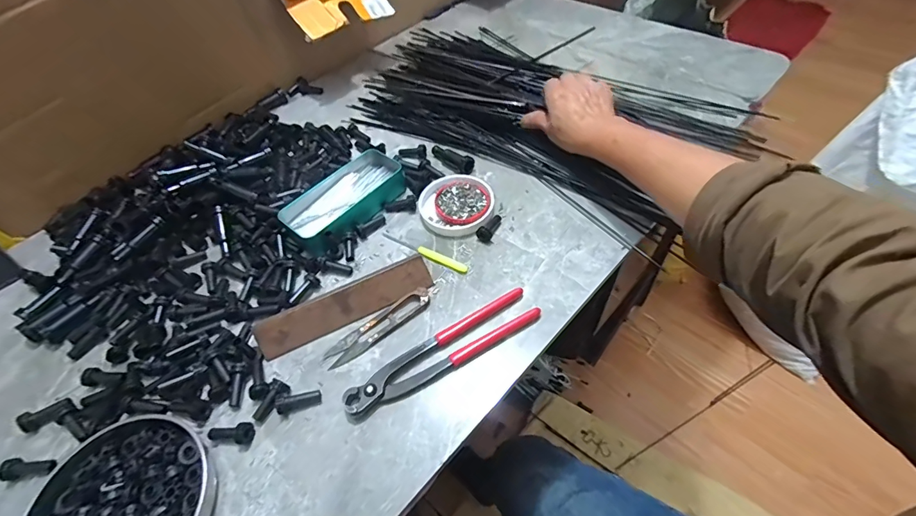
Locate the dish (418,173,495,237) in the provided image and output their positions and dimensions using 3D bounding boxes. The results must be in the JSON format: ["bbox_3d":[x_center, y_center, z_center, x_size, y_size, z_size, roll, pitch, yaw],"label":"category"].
[{"bbox_3d":[-0.002,-0.065,0.513,0.086,0.013,0.089,-3,53,4],"label":"dish"}]

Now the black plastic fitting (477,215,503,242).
[{"bbox_3d":[0.038,-0.035,0.486,0.016,0.015,0.042,25,46,23],"label":"black plastic fitting"}]

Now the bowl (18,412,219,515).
[{"bbox_3d":[-0.266,0.196,0.335,0.138,0.023,0.131,-3,53,4],"label":"bowl"}]

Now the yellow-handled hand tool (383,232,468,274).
[{"bbox_3d":[-0.040,-0.008,0.478,0.115,0.007,0.012,23,58,22],"label":"yellow-handled hand tool"}]

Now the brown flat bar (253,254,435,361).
[{"bbox_3d":[-0.112,0.048,0.429,0.178,0.007,0.037,-24,92,-11],"label":"brown flat bar"}]

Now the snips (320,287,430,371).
[{"bbox_3d":[-0.079,0.067,0.421,0.116,0.013,0.025,-34,57,-19],"label":"snips"}]

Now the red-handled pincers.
[{"bbox_3d":[-0.013,0.086,0.400,0.194,0.015,0.039,-28,55,-15],"label":"red-handled pincers"}]

